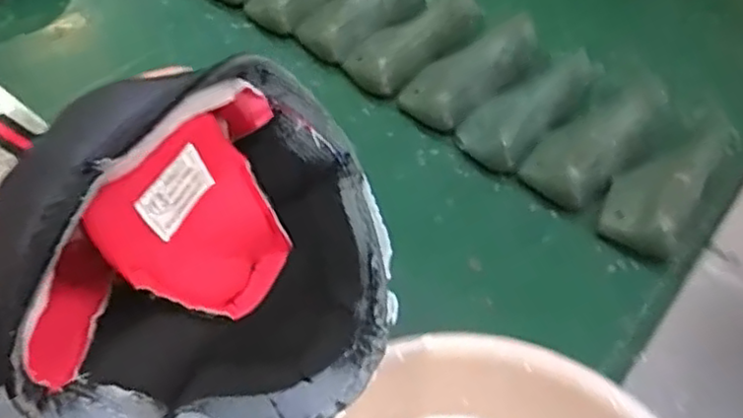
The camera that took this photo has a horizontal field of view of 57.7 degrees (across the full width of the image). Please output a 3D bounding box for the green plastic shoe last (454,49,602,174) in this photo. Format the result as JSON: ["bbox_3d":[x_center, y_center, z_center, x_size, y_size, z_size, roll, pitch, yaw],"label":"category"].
[{"bbox_3d":[0.188,-0.125,0.758,0.207,0.059,0.078,-38,64,-26],"label":"green plastic shoe last"}]

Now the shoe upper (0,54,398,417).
[{"bbox_3d":[-0.072,0.016,0.303,0.104,0.179,0.157,15,87,45],"label":"shoe upper"}]

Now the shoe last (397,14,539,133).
[{"bbox_3d":[0.125,-0.165,0.781,0.160,0.058,0.081,-30,61,-22],"label":"shoe last"}]

